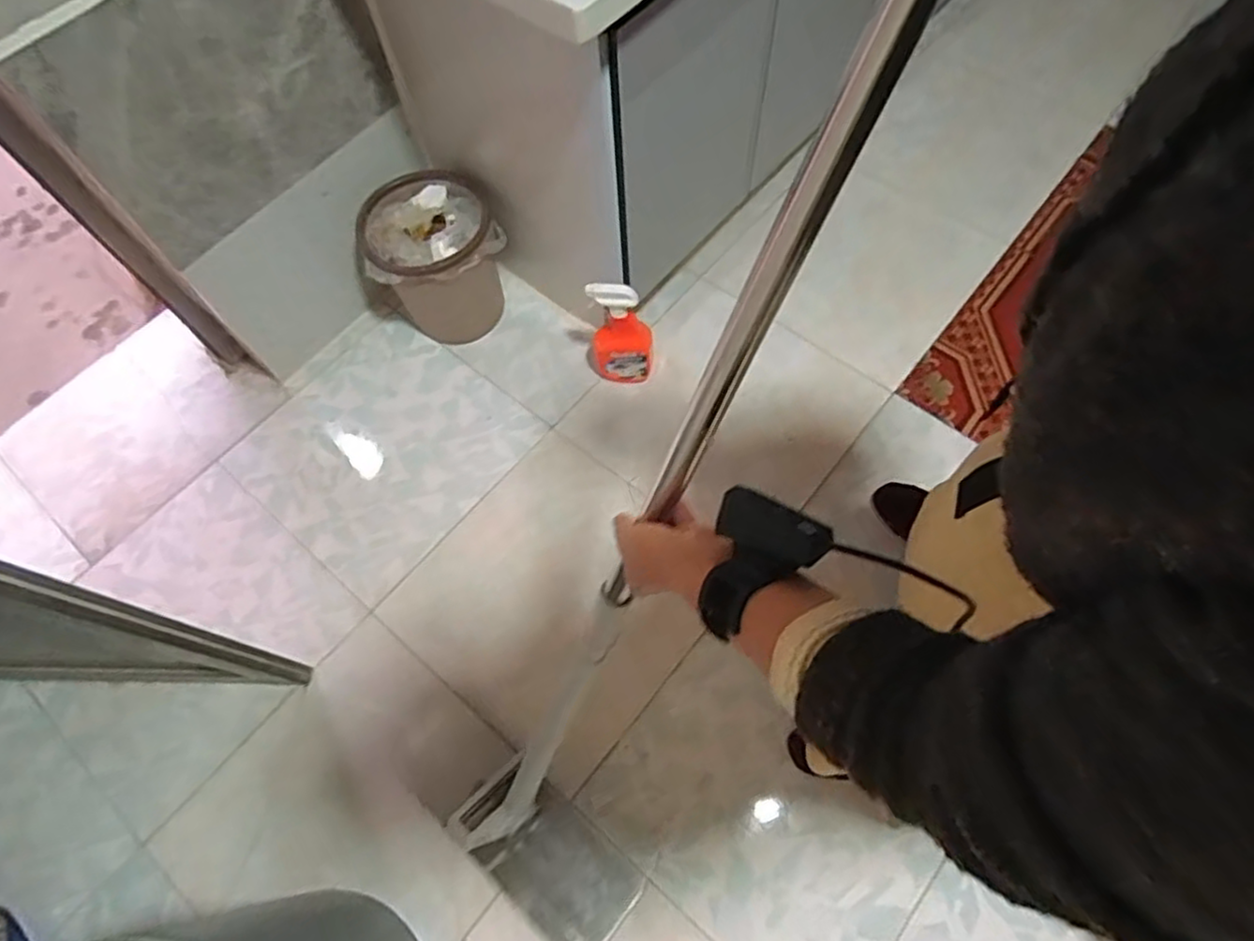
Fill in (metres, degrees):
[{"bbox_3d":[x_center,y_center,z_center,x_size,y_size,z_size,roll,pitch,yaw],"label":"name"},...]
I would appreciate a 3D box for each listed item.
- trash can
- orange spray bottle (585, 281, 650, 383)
[{"bbox_3d":[-0.385,-0.426,1.442,0.252,0.274,0.263,-1,64,2],"label":"trash can"},{"bbox_3d":[-0.011,-0.269,1.368,0.124,0.254,0.071,8,65,6],"label":"orange spray bottle"}]

